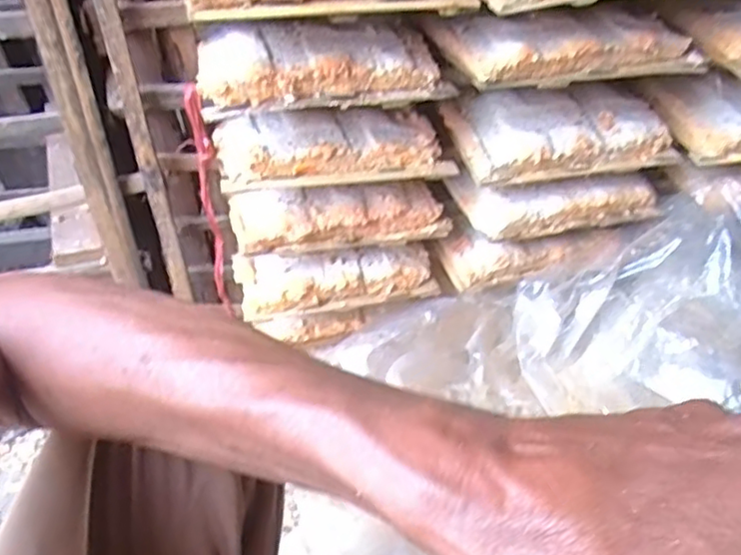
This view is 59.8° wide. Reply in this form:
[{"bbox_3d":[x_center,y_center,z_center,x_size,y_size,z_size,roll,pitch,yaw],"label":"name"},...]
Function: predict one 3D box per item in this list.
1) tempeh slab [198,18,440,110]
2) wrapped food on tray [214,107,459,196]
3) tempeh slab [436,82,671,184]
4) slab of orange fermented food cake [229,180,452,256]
[{"bbox_3d":[-0.049,-0.205,0.607,0.221,0.043,0.111,-8,44,-7],"label":"tempeh slab"},{"bbox_3d":[-0.037,-0.132,0.653,0.231,0.049,0.081,-11,45,-10],"label":"wrapped food on tray"},{"bbox_3d":[0.200,-0.162,0.696,0.222,0.045,0.115,-9,44,-7],"label":"tempeh slab"},{"bbox_3d":[-0.032,-0.068,0.699,0.228,0.057,0.064,-13,45,-11],"label":"slab of orange fermented food cake"}]

